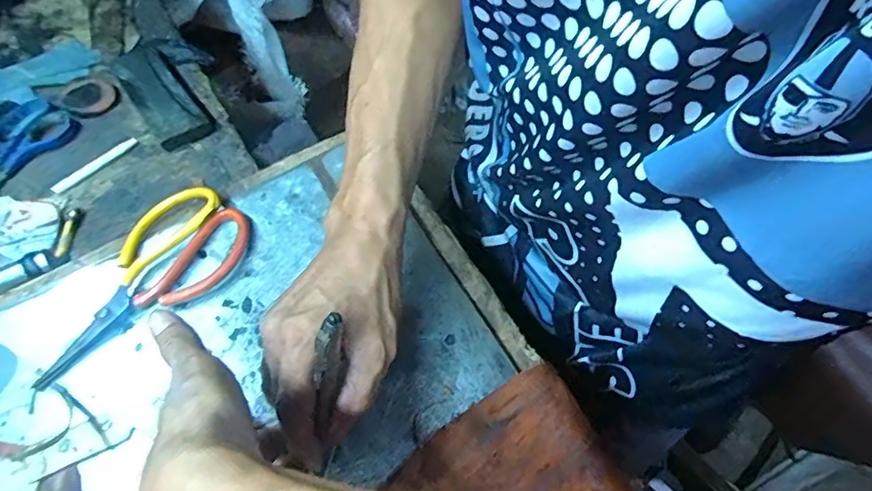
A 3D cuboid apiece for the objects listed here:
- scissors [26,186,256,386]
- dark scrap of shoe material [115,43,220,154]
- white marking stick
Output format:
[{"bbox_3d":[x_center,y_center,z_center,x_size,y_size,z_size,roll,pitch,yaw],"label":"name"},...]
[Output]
[{"bbox_3d":[-0.226,0.033,0.409,0.087,0.014,0.179,32,70,15],"label":"scissors"},{"bbox_3d":[-0.294,-0.160,0.565,0.056,0.026,0.158,-33,61,-19],"label":"dark scrap of shoe material"},{"bbox_3d":[-0.330,-0.078,0.516,0.009,0.006,0.085,37,65,24],"label":"white marking stick"}]

